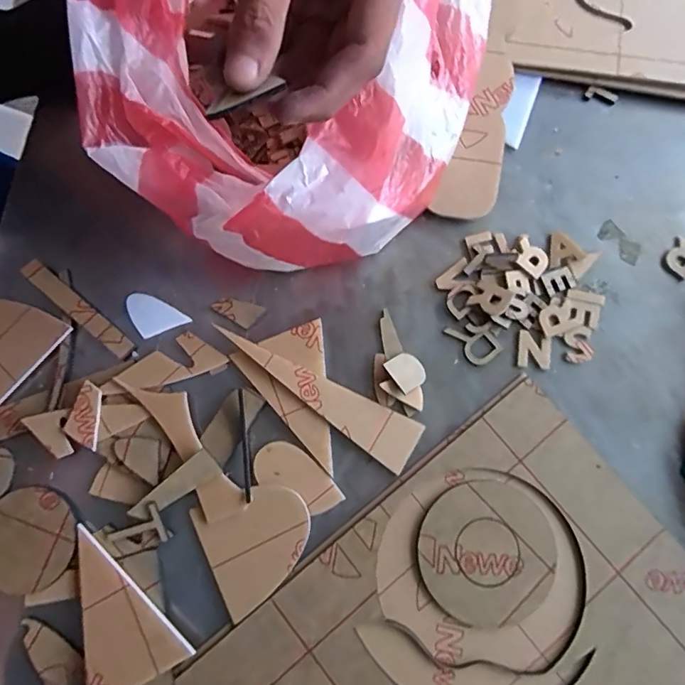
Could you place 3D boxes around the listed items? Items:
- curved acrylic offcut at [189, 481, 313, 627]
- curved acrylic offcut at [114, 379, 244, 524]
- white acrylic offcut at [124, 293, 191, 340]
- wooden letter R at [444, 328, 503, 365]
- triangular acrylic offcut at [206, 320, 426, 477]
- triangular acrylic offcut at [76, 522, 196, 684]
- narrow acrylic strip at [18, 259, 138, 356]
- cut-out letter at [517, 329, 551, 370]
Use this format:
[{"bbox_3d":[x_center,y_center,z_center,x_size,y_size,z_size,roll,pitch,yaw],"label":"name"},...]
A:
[{"bbox_3d":[-0.059,0.142,0.358,0.076,0.005,0.074,-28,79,-5],"label":"curved acrylic offcut"},{"bbox_3d":[-0.116,0.073,0.370,0.033,0.004,0.123,-36,83,-2],"label":"curved acrylic offcut"},{"bbox_3d":[-0.149,-0.021,0.391,0.046,0.004,0.031,37,81,8],"label":"white acrylic offcut"},{"bbox_3d":[0.101,-0.002,0.387,0.026,0.004,0.039,-38,80,-7],"label":"wooden letter R"},{"bbox_3d":[-0.021,0.042,0.377,0.164,0.009,0.037,27,80,6],"label":"triangular acrylic offcut"},{"bbox_3d":[-0.156,0.179,0.345,0.066,0.005,0.107,-28,76,-3],"label":"triangular acrylic offcut"},{"bbox_3d":[-0.206,-0.026,0.390,0.105,0.005,0.016,40,67,3],"label":"narrow acrylic strip"},{"bbox_3d":[0.147,0.006,0.386,0.024,0.004,0.028,9,79,3],"label":"cut-out letter"}]

